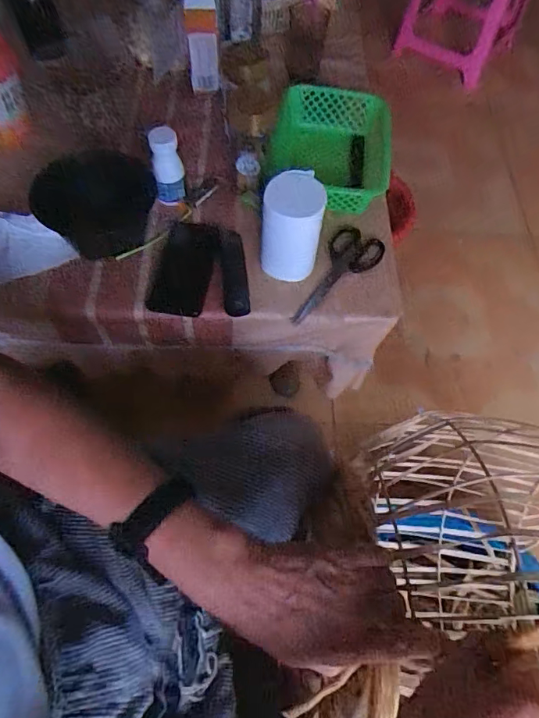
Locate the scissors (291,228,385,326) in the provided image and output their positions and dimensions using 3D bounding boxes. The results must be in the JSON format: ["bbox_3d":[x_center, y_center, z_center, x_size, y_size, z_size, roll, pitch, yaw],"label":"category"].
[{"bbox_3d":[0.086,-0.126,0.693,0.181,0.014,0.075,-42,75,-14],"label":"scissors"}]

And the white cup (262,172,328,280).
[{"bbox_3d":[0.033,-0.180,0.644,0.074,0.131,0.076,1,62,-2],"label":"white cup"}]

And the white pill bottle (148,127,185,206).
[{"bbox_3d":[-0.152,-0.288,0.709,0.044,0.104,0.042,-5,62,-5],"label":"white pill bottle"}]

